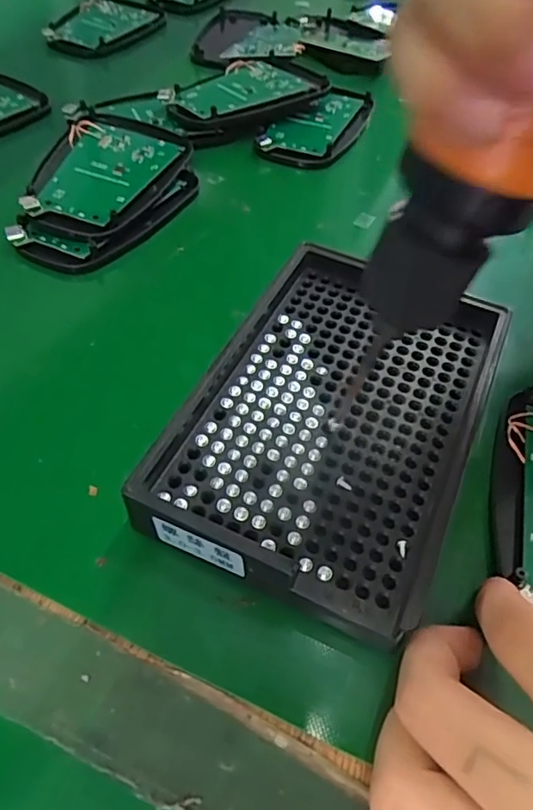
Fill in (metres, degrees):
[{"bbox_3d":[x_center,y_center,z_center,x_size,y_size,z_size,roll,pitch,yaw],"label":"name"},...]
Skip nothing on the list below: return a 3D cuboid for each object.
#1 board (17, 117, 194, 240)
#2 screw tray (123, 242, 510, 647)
[{"bbox_3d":[-0.084,-0.116,0.287,0.062,0.016,0.091,17,54,5],"label":"board"},{"bbox_3d":[0.025,0.002,0.203,0.090,0.026,0.140,23,54,13],"label":"screw tray"}]

